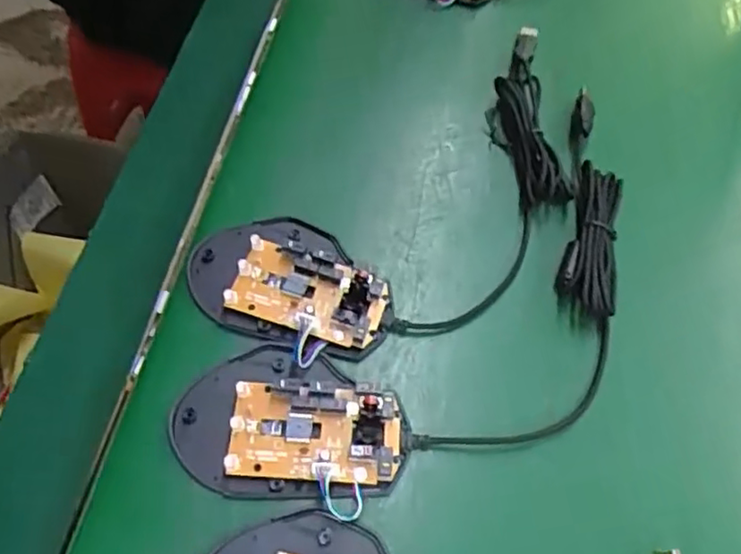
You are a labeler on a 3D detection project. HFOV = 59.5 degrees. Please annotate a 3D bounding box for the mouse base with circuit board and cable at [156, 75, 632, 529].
[{"bbox_3d":[0.054,0.025,0.339,0.304,0.021,0.130,-33,67,-20],"label":"mouse base with circuit board and cable"}]

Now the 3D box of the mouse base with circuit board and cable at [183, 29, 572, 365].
[{"bbox_3d":[0.039,-0.046,0.379,0.277,0.024,0.127,-38,69,-20],"label":"mouse base with circuit board and cable"}]

